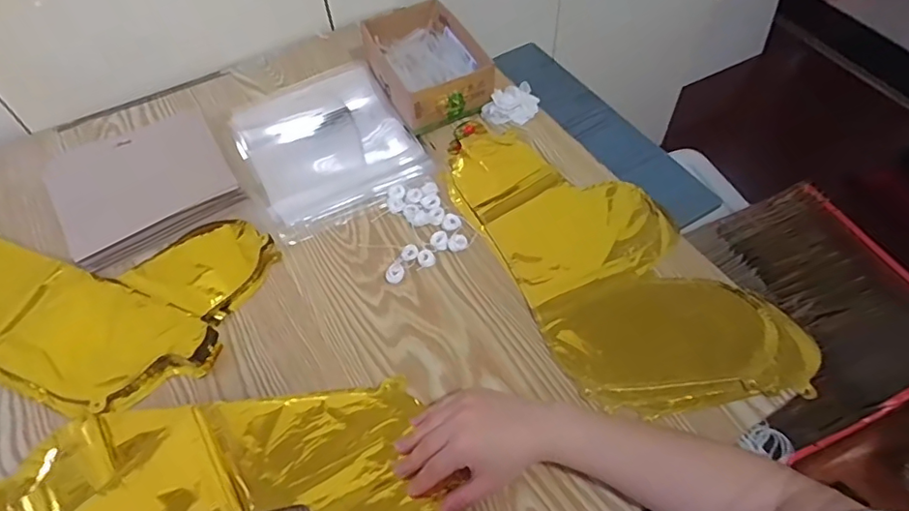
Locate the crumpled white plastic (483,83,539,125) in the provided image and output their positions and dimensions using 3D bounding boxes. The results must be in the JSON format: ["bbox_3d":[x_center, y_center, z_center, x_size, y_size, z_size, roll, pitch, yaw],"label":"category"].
[{"bbox_3d":[0.079,-0.204,0.732,0.056,0.027,0.072,32,62,22],"label":"crumpled white plastic"}]

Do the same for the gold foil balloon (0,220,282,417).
[{"bbox_3d":[-0.420,0.027,0.607,0.385,0.018,0.237,16,57,13],"label":"gold foil balloon"}]

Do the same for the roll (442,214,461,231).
[{"bbox_3d":[-0.004,-0.039,0.635,0.021,0.006,0.021,-1,55,2],"label":"roll"}]

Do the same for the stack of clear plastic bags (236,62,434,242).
[{"bbox_3d":[-0.174,-0.161,0.748,0.216,0.014,0.285,-26,58,-15],"label":"stack of clear plastic bags"}]

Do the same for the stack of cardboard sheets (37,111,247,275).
[{"bbox_3d":[-0.384,-0.093,0.675,0.193,0.032,0.181,-31,59,-18],"label":"stack of cardboard sheets"}]

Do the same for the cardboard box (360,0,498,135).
[{"bbox_3d":[-0.039,-0.263,0.759,0.133,0.068,0.191,-24,58,-14],"label":"cardboard box"}]

